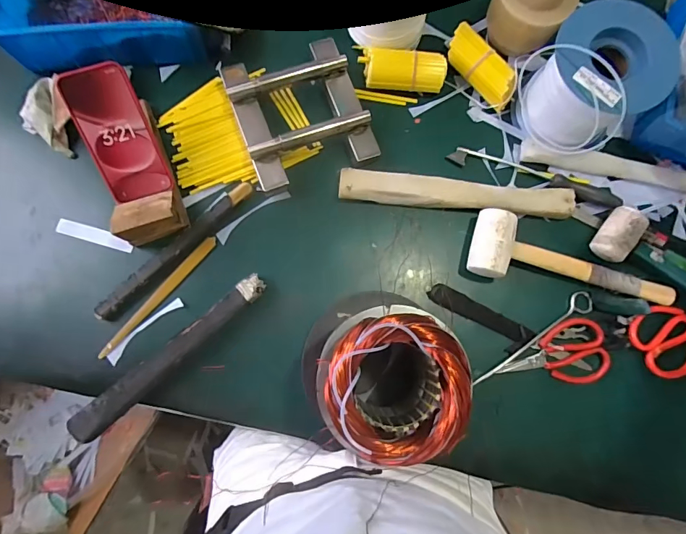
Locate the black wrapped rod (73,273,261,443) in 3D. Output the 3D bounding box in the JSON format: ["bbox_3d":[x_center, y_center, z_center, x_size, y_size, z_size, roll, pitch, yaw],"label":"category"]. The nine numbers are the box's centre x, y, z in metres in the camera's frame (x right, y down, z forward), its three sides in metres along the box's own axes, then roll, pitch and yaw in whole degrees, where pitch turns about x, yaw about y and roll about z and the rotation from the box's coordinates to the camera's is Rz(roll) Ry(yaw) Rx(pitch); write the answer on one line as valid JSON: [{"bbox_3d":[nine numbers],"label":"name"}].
[{"bbox_3d":[-0.223,0.114,0.540,0.291,0.033,0.034,-41,84,-9],"label":"black wrapped rod"}]

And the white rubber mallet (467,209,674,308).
[{"bbox_3d":[0.320,0.005,0.567,0.289,0.046,0.093,18,80,1],"label":"white rubber mallet"}]

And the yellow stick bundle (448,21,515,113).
[{"bbox_3d":[0.207,-0.298,0.616,0.041,0.045,0.129,-40,84,-8],"label":"yellow stick bundle"}]

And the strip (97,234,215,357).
[{"bbox_3d":[-0.254,0.039,0.568,0.021,0.006,0.211,44,80,-15],"label":"strip"}]

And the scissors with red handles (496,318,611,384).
[{"bbox_3d":[0.292,0.117,0.565,0.146,0.018,0.083,-5,80,-3],"label":"scissors with red handles"}]

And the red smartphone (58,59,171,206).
[{"bbox_3d":[-0.292,-0.170,0.536,0.076,0.013,0.165,-18,113,-4],"label":"red smartphone"}]

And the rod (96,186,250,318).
[{"bbox_3d":[-0.230,-0.024,0.571,0.264,0.022,0.030,-43,84,-9],"label":"rod"}]

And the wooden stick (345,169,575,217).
[{"bbox_3d":[0.162,-0.104,0.594,0.329,0.025,0.040,6,80,-2],"label":"wooden stick"}]

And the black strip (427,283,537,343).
[{"bbox_3d":[0.195,0.066,0.575,0.152,0.010,0.028,26,80,2],"label":"black strip"}]

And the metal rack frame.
[{"bbox_3d":[-0.062,-0.225,0.596,0.175,0.045,0.190,-19,81,-6],"label":"metal rack frame"}]

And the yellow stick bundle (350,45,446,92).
[{"bbox_3d":[0.088,-0.293,0.614,0.131,0.042,0.049,7,80,-1],"label":"yellow stick bundle"}]

